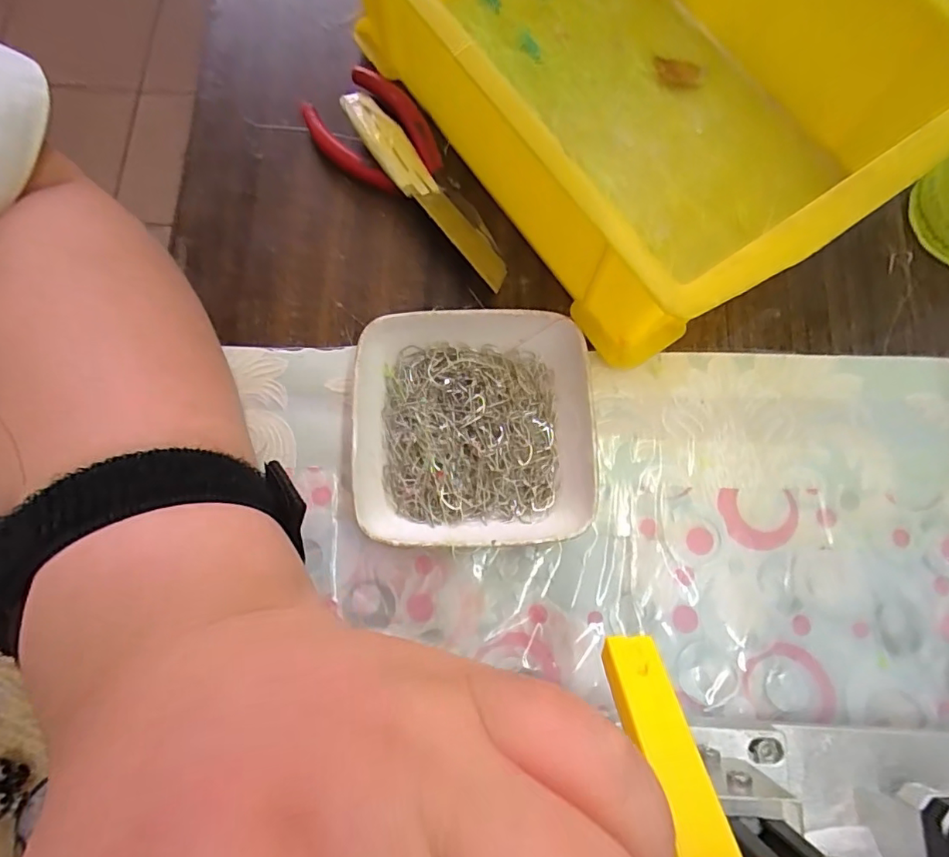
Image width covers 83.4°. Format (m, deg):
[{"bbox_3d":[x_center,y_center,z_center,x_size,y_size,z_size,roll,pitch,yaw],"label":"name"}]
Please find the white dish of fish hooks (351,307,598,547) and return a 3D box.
[{"bbox_3d":[-0.001,0.000,0.227,0.096,0.025,0.096,-1,77,-2],"label":"white dish of fish hooks"}]

